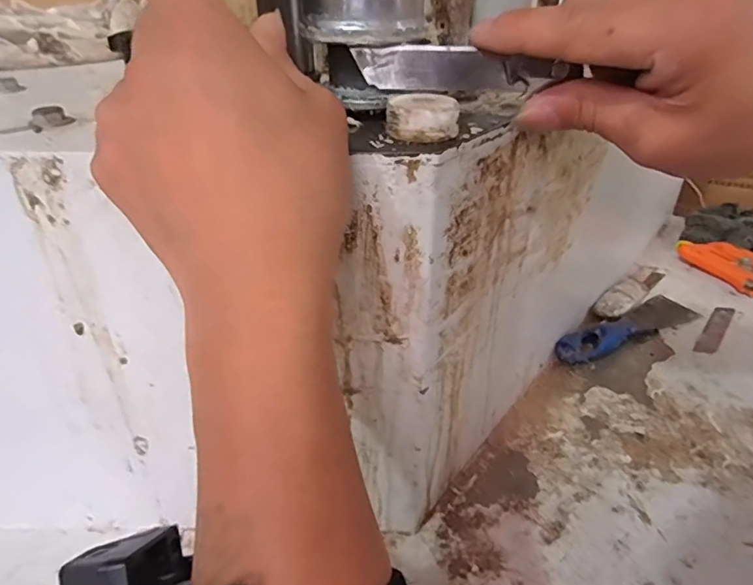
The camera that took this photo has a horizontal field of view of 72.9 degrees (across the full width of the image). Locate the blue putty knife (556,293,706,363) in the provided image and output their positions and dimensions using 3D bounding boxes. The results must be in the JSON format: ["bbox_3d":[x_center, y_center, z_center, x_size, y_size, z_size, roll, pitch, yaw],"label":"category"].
[{"bbox_3d":[0.250,0.032,0.505,0.184,0.017,0.042,-18,37,-26],"label":"blue putty knife"}]

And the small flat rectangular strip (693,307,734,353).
[{"bbox_3d":[0.341,0.035,0.513,0.018,0.004,0.100,25,40,33],"label":"small flat rectangular strip"}]

